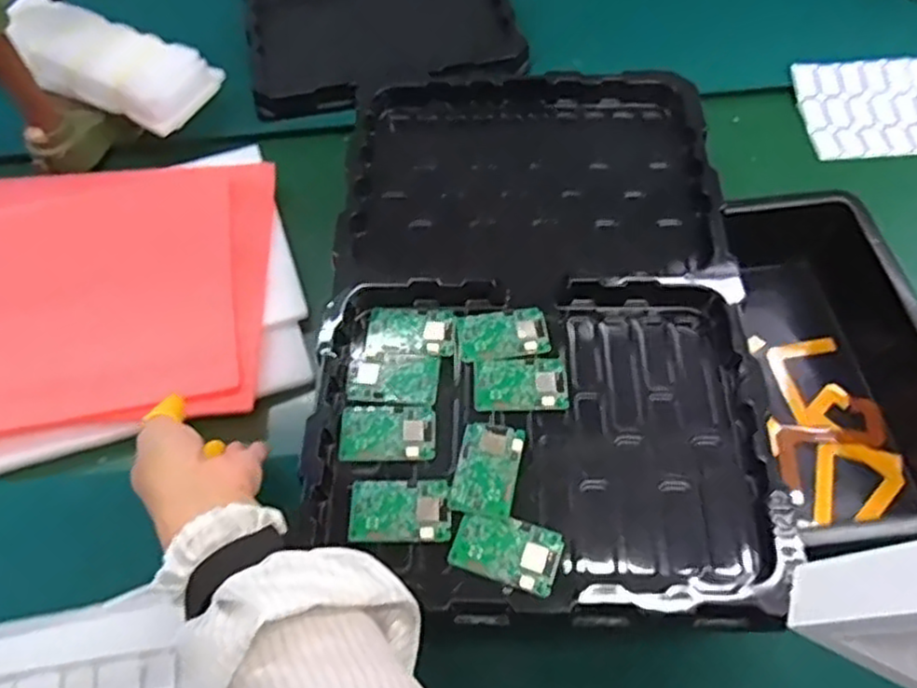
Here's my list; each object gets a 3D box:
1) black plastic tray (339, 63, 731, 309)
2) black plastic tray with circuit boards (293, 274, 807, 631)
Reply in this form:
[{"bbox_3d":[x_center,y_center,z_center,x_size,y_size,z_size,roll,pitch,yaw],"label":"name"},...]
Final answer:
[{"bbox_3d":[0.060,-0.140,0.611,0.291,0.035,0.237,1,60,2],"label":"black plastic tray"},{"bbox_3d":[0.052,0.060,0.487,0.301,0.031,0.241,-2,60,1],"label":"black plastic tray with circuit boards"}]

